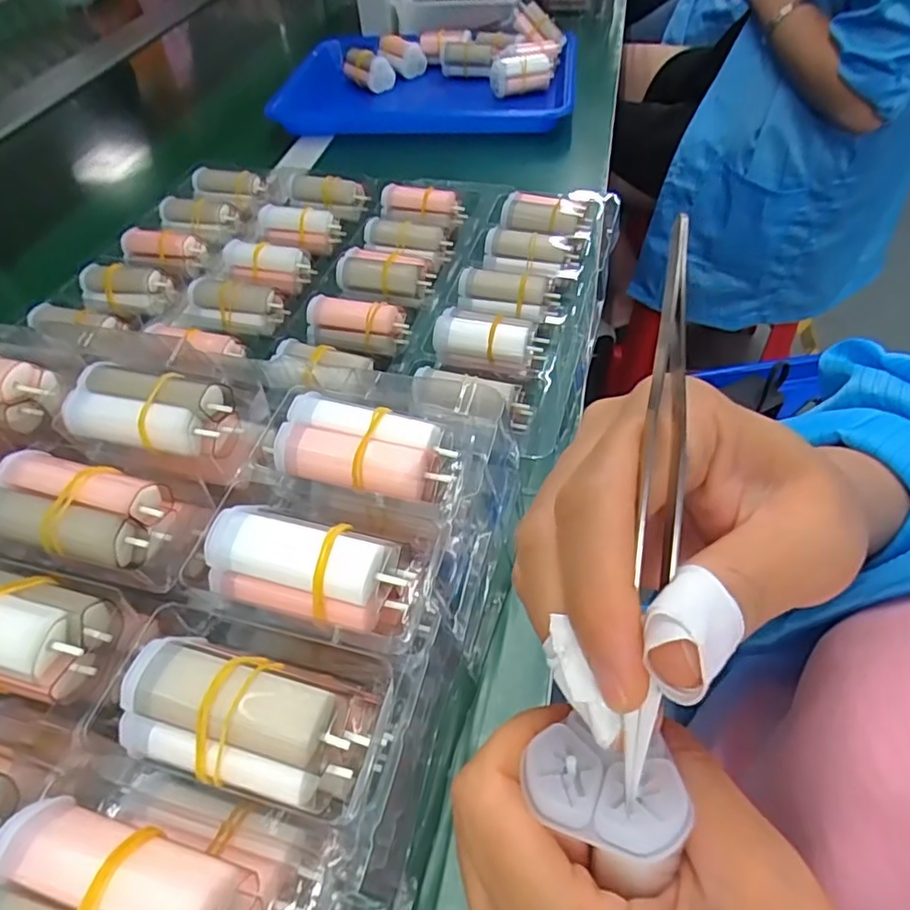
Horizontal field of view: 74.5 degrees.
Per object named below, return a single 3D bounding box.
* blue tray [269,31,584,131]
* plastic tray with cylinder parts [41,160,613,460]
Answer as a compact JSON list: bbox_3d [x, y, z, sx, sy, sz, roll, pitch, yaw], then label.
[{"bbox_3d":[-0.028,-0.441,0.716,0.338,0.039,0.230,6,52,10],"label":"blue tray"},{"bbox_3d":[-0.086,-0.138,0.455,0.379,0.033,0.256,12,53,14],"label":"plastic tray with cylinder parts"}]

